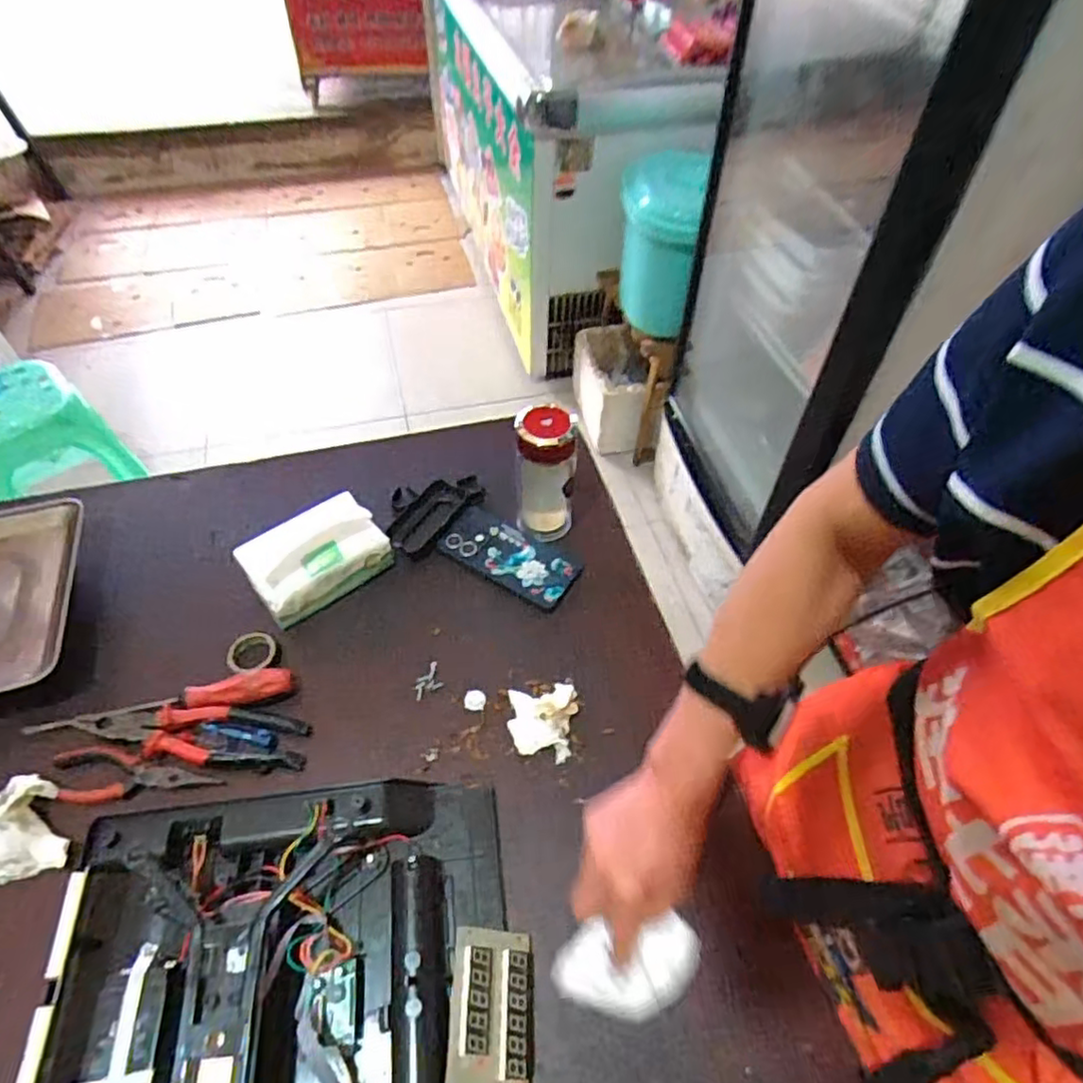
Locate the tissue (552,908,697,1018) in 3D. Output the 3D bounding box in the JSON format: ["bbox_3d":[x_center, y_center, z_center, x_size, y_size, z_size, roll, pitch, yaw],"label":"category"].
[{"bbox_3d":[0.066,0.334,0.506,0.113,0.010,0.060,-14,51,10],"label":"tissue"}]

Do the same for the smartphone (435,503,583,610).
[{"bbox_3d":[-0.037,0.014,0.754,0.164,0.014,0.073,27,56,18],"label":"smartphone"}]

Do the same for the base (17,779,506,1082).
[{"bbox_3d":[-0.183,0.340,0.456,0.318,0.082,0.349,-4,52,-5],"label":"base"}]

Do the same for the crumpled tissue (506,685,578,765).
[{"bbox_3d":[-0.001,0.171,0.629,0.064,0.019,0.068,10,52,6],"label":"crumpled tissue"}]

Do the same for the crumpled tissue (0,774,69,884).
[{"bbox_3d":[-0.462,0.243,0.555,0.108,0.031,0.085,-10,53,-10],"label":"crumpled tissue"}]

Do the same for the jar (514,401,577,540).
[{"bbox_3d":[0.005,-0.077,0.730,0.062,0.155,0.065,1,52,-1],"label":"jar"}]

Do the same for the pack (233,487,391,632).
[{"bbox_3d":[-0.250,0.013,0.710,0.143,0.068,0.093,-32,59,-24],"label":"pack"}]

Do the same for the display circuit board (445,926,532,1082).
[{"bbox_3d":[-0.036,0.374,0.451,0.065,0.014,0.178,24,44,-24],"label":"display circuit board"}]

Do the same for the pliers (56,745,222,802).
[{"bbox_3d":[-0.372,0.215,0.590,0.151,0.013,0.048,2,52,0],"label":"pliers"}]

